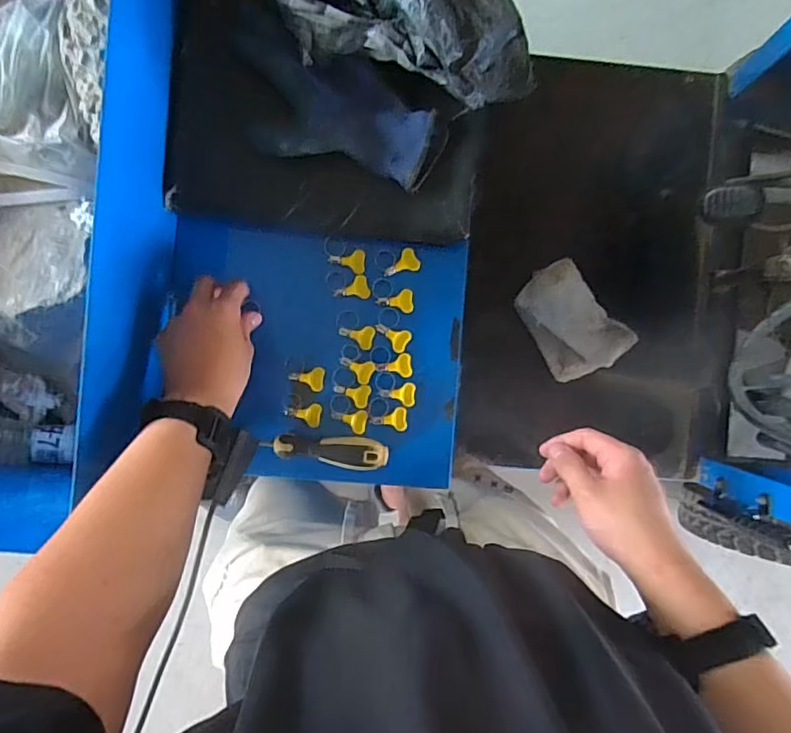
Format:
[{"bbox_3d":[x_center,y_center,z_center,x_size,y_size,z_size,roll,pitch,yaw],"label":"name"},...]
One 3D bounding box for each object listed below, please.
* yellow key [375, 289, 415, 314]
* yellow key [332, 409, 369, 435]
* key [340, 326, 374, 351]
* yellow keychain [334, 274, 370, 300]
[{"bbox_3d":[0.000,-0.067,0.577,0.039,0.004,0.025,-5,92,-5],"label":"yellow key"},{"bbox_3d":[-0.048,0.058,0.576,0.036,0.004,0.024,4,91,-5],"label":"yellow key"},{"bbox_3d":[-0.040,-0.031,0.575,0.036,0.004,0.024,4,91,-5],"label":"key"},{"bbox_3d":[-0.044,-0.084,0.575,0.036,0.004,0.025,4,91,-5],"label":"yellow keychain"}]

